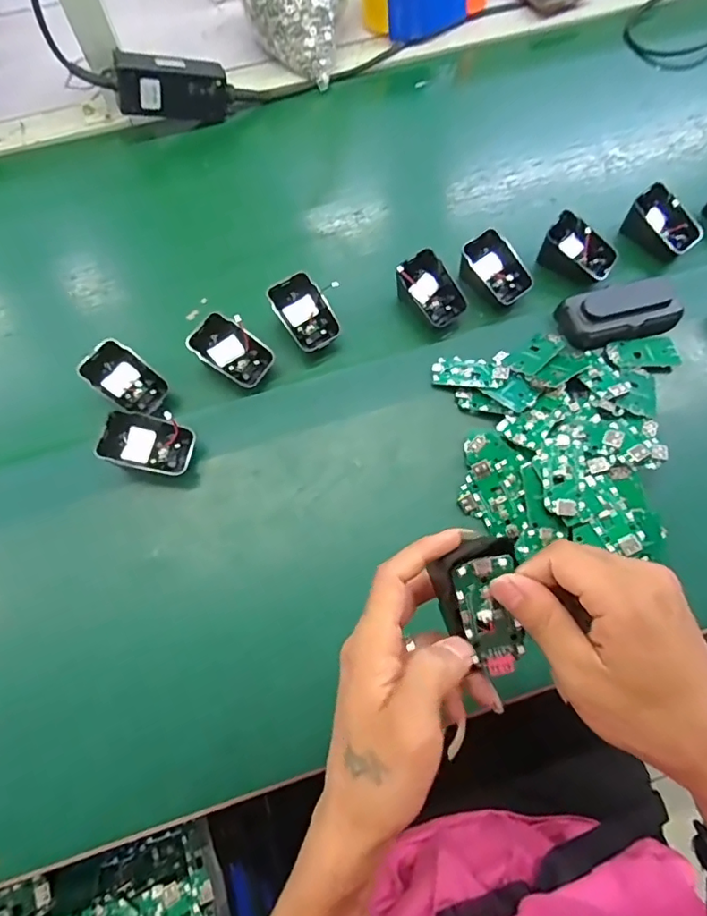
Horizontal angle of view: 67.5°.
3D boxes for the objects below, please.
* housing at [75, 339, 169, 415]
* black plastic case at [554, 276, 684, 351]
[{"bbox_3d":[-0.197,-0.068,0.459,0.067,0.013,0.043,42,74,-14],"label":"housing"},{"bbox_3d":[0.244,-0.133,0.479,0.102,0.027,0.049,-13,69,-4],"label":"black plastic case"}]

